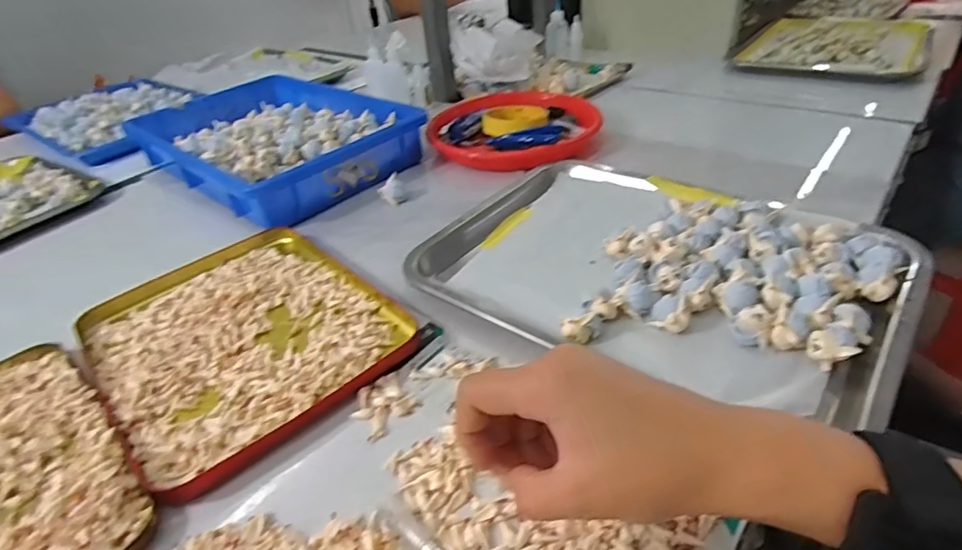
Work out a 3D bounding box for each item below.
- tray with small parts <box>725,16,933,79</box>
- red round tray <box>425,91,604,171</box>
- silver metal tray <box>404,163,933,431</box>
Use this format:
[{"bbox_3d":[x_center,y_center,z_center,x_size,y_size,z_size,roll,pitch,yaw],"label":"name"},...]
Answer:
[{"bbox_3d":[0.595,-0.400,0.913,0.257,0.028,0.370,19,43,32],"label":"tray with small parts"},{"bbox_3d":[0.041,-0.191,0.704,0.201,0.034,0.201,-4,36,3],"label":"red round tray"},{"bbox_3d":[0.139,-0.014,0.451,0.353,0.028,0.258,18,42,30],"label":"silver metal tray"}]

